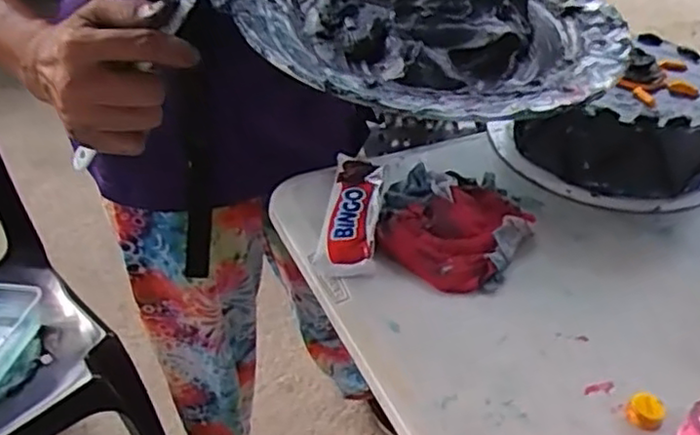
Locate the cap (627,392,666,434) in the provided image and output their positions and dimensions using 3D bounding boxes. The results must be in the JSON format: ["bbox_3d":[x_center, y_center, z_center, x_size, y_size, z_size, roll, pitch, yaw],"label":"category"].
[{"bbox_3d":[0.198,0.130,0.453,0.022,0.012,0.023,1,39,-1],"label":"cap"}]

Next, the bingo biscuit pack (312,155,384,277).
[{"bbox_3d":[0.001,-0.007,0.606,0.048,0.024,0.158,4,39,3],"label":"bingo biscuit pack"}]

